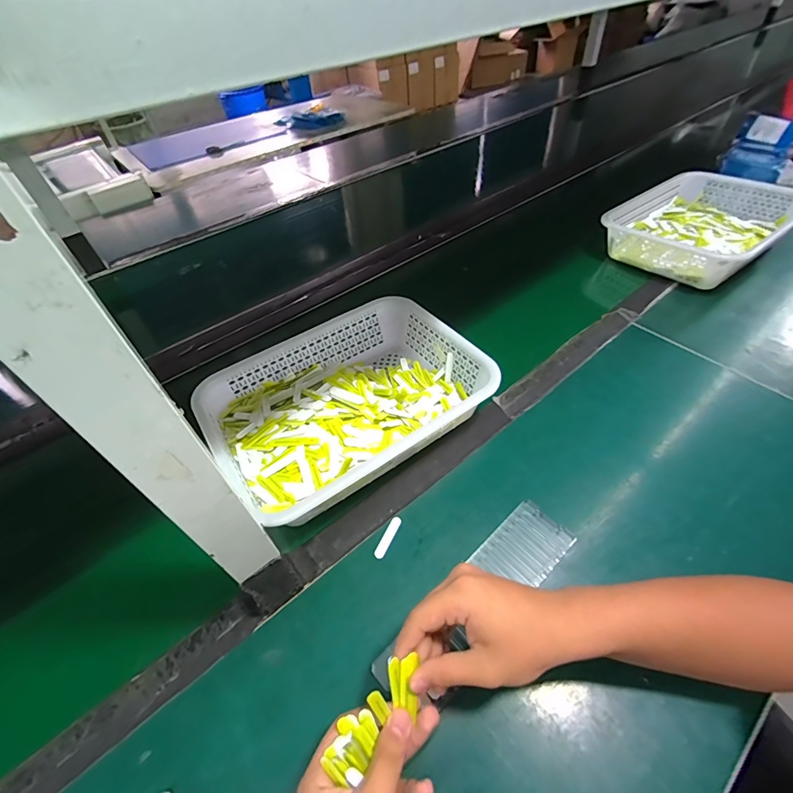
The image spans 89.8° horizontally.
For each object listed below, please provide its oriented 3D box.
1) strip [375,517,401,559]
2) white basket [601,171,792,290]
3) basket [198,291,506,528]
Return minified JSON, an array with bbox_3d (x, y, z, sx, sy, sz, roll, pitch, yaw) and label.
[{"bbox_3d":[-0.010,0.162,0.460,0.013,0.004,0.051,19,52,21],"label":"strip"},{"bbox_3d":[0.635,-0.357,0.834,0.381,0.088,0.274,-32,53,-22],"label":"white basket"},{"bbox_3d":[-0.069,0.005,0.559,0.346,0.080,0.250,-30,52,-21],"label":"basket"}]

